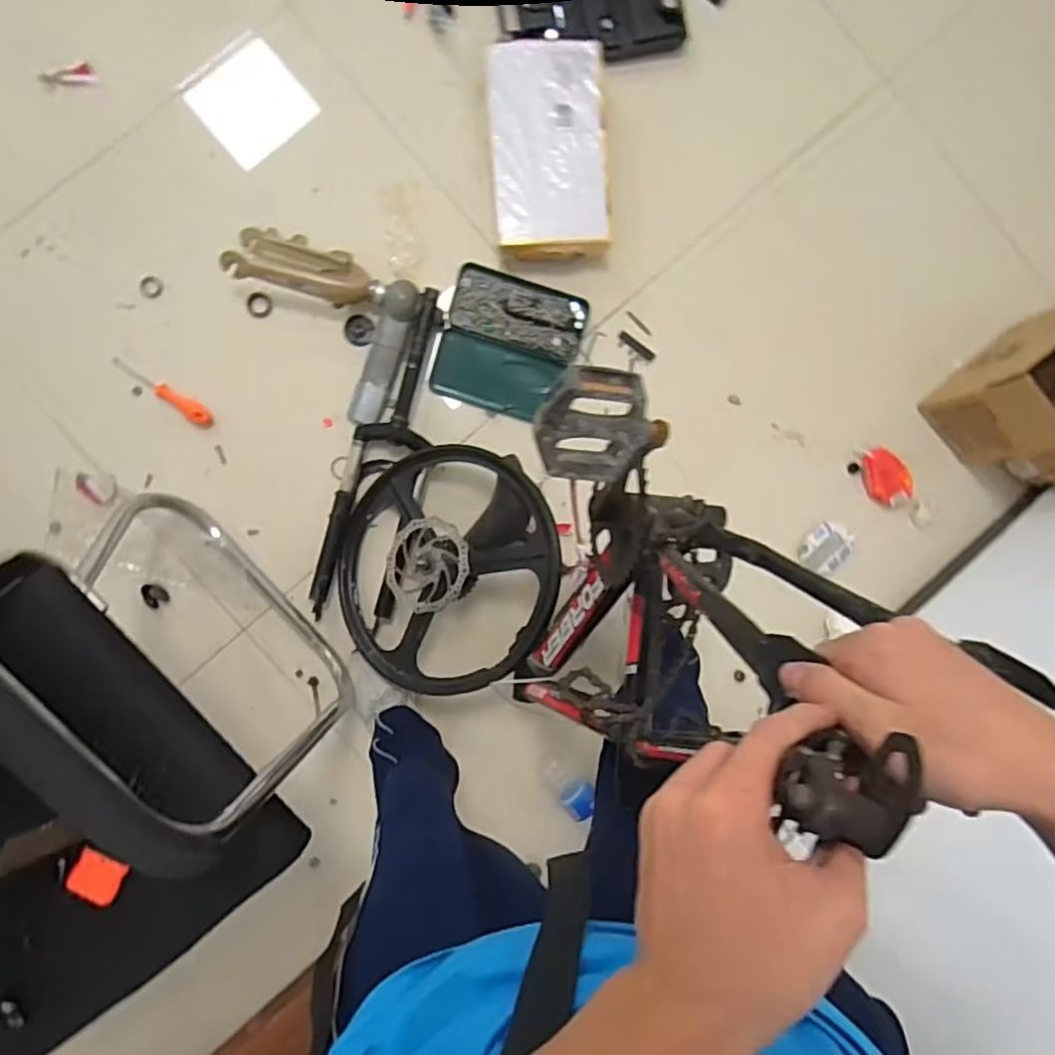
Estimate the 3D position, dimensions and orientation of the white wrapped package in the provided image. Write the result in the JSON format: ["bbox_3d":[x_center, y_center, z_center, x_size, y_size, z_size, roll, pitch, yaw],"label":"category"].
[{"bbox_3d":[0.038,-0.663,1.197,0.201,0.069,0.369,-4,91,-5],"label":"white wrapped package"}]

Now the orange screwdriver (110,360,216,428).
[{"bbox_3d":[-0.642,-0.245,1.203,0.198,0.028,0.037,38,88,-4],"label":"orange screwdriver"}]

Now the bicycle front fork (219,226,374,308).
[{"bbox_3d":[-0.389,-0.452,1.170,0.241,0.059,0.107,12,88,-10],"label":"bicycle front fork"}]

